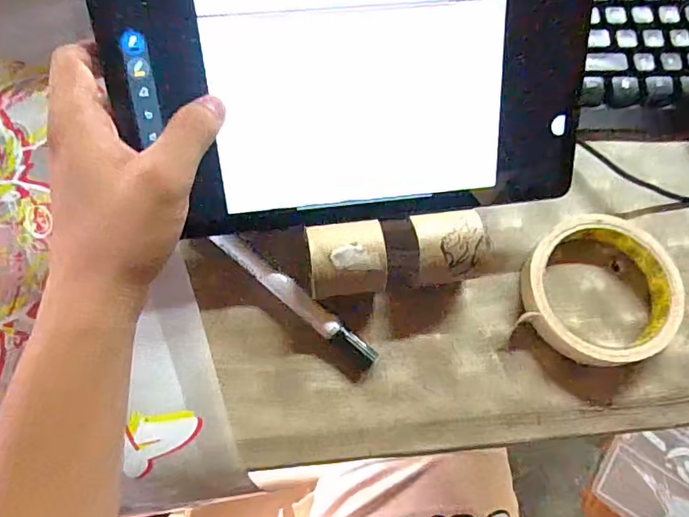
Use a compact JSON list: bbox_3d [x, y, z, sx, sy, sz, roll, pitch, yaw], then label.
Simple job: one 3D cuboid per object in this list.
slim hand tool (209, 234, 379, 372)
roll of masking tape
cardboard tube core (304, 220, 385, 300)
[{"bbox_3d":[-0.030,0.023,0.313,0.122,0.013,0.013,39,76,10],"label":"slim hand tool"},{"bbox_3d":[0.158,0.019,0.322,0.093,0.025,0.094,0,73,-1],"label":"roll of masking tape"},{"bbox_3d":[0.002,0.003,0.305,0.044,0.039,0.038,-11,74,-5],"label":"cardboard tube core"}]

